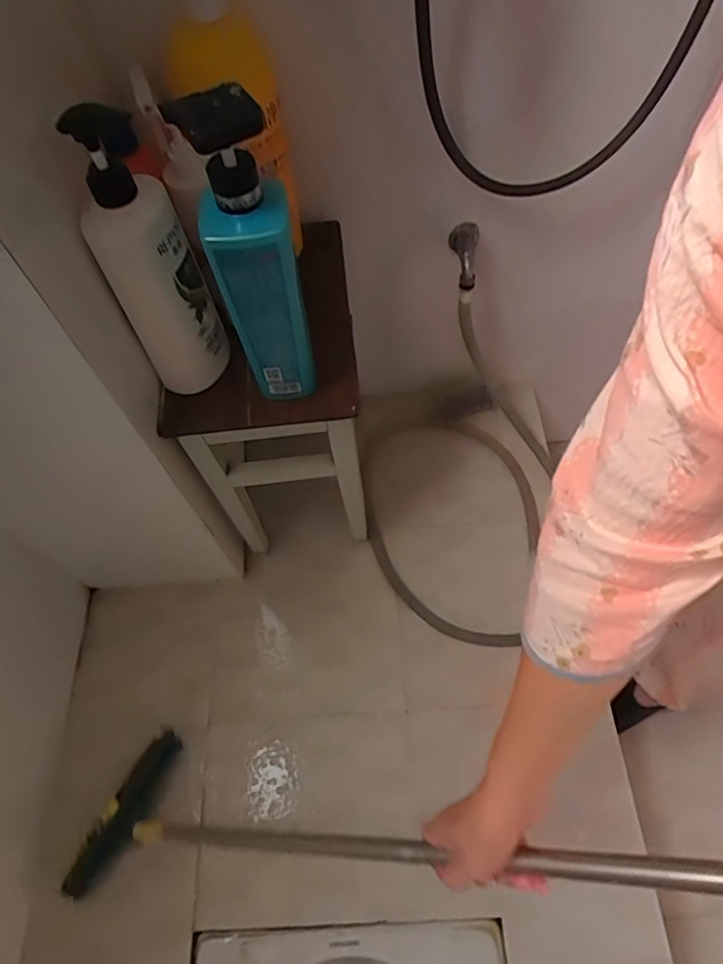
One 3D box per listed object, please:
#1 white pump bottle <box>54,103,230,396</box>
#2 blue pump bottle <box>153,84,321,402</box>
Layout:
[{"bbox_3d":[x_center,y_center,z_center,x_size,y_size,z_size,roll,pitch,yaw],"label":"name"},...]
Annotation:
[{"bbox_3d":[-0.205,-0.214,0.546,0.083,0.246,0.115,-23,61,-9],"label":"white pump bottle"},{"bbox_3d":[-0.091,-0.181,0.494,0.066,0.279,0.058,-16,60,-5],"label":"blue pump bottle"}]

